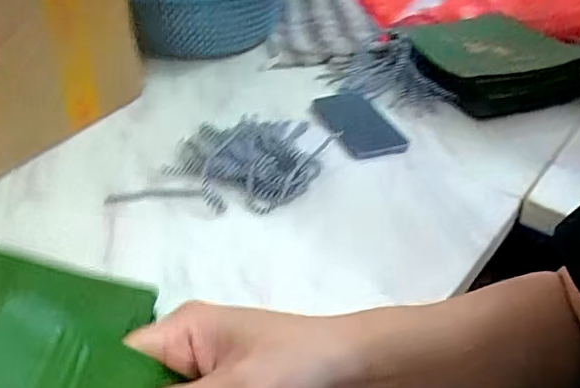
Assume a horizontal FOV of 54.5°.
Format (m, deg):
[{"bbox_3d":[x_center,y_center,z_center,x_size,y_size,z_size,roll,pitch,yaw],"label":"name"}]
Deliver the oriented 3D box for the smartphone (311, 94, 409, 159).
[{"bbox_3d":[0.080,-0.091,0.701,0.083,0.014,0.153,-10,36,-16],"label":"smartphone"}]

